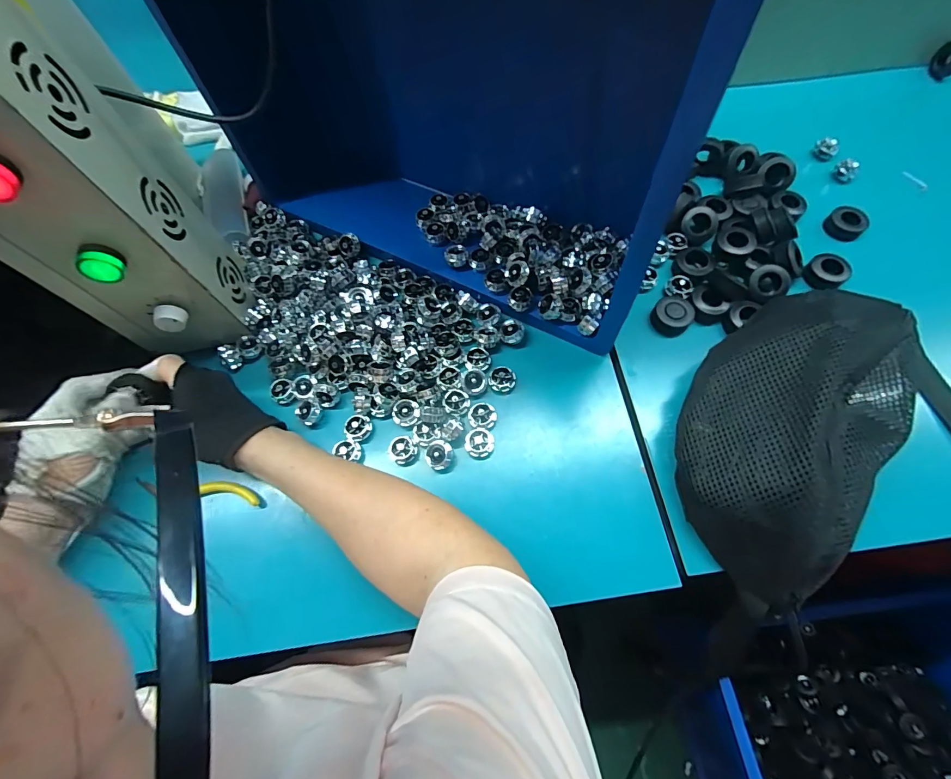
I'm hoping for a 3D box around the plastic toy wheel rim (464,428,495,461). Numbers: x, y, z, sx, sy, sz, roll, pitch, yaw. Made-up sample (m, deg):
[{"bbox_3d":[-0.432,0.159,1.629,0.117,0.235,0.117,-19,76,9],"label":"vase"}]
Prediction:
[{"bbox_3d":[0.004,0.050,0.376,0.026,0.007,0.027,-11,68,-1],"label":"plastic toy wheel rim"}]

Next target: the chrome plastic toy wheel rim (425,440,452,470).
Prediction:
[{"bbox_3d":[-0.033,0.058,0.370,0.024,0.016,0.023,-1,68,2],"label":"chrome plastic toy wheel rim"}]

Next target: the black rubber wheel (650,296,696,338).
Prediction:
[{"bbox_3d":[0.195,-0.073,0.411,0.038,0.015,0.036,-1,68,2],"label":"black rubber wheel"}]

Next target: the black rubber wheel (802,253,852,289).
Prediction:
[{"bbox_3d":[0.354,-0.118,0.416,0.035,0.015,0.036,-1,68,2],"label":"black rubber wheel"}]

